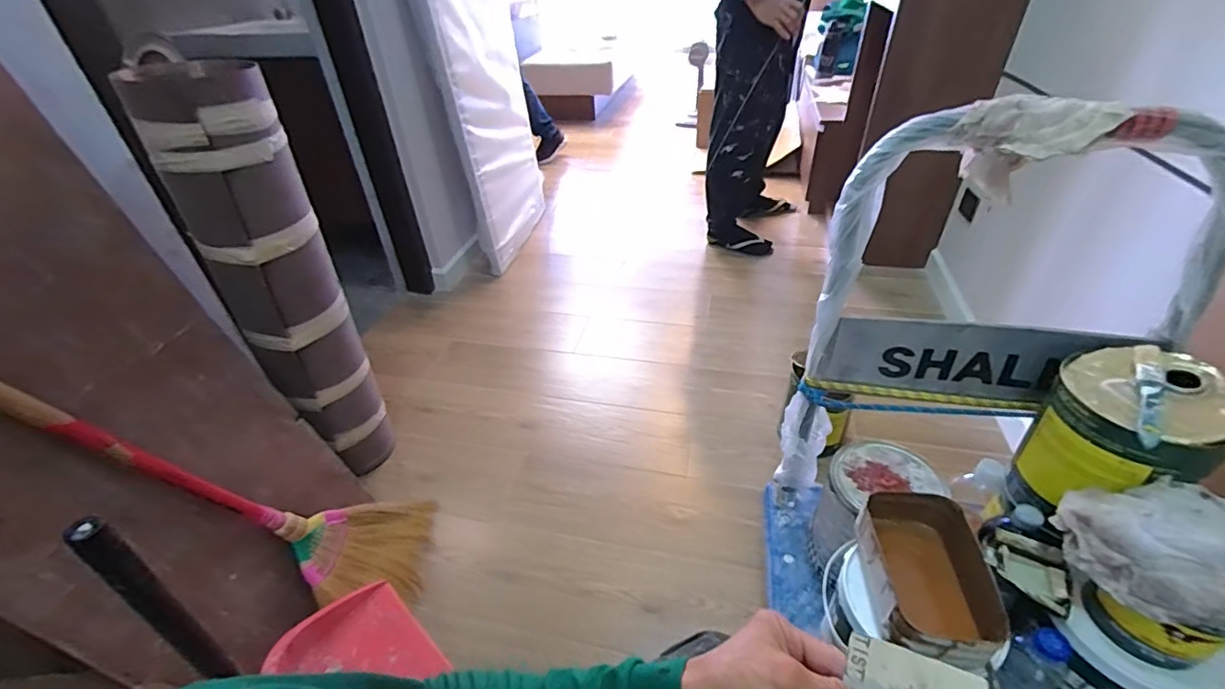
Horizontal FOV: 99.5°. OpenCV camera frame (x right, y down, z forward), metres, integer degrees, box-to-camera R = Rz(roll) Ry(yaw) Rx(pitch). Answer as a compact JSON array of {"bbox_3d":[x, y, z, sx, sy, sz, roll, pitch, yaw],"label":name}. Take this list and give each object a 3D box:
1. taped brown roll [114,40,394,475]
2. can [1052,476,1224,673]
[{"bbox_3d":[-0.599,-0.068,0.991,0.185,0.806,0.135,-23,42,-24],"label":"taped brown roll"},{"bbox_3d":[0.557,0.240,0.537,0.132,0.149,0.159,-2,38,1],"label":"can"}]

